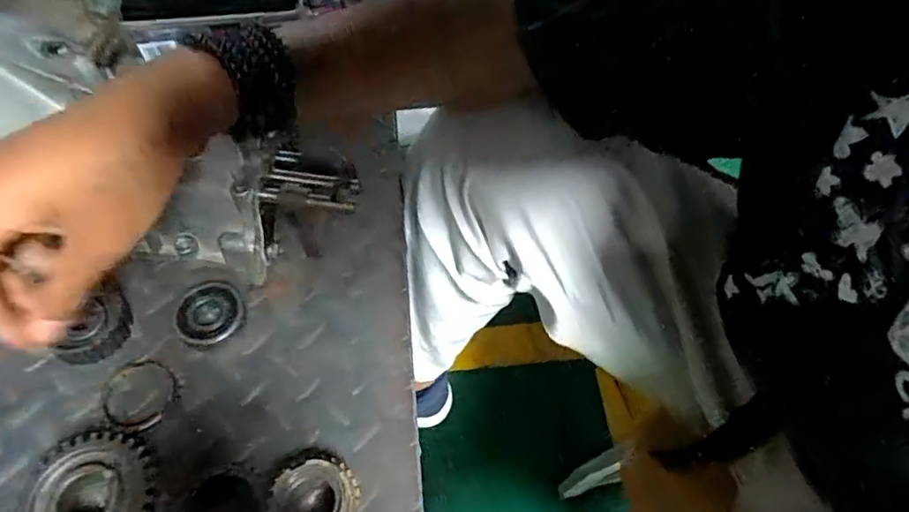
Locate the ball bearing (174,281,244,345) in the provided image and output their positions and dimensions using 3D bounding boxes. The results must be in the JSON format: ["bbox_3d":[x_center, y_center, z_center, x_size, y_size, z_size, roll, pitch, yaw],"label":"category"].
[{"bbox_3d":[-0.182,0.043,0.441,0.047,0.016,0.051,1,57,-2],"label":"ball bearing"}]

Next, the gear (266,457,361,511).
[{"bbox_3d":[-0.086,0.156,0.367,0.054,0.033,0.051,-13,59,-11],"label":"gear"}]

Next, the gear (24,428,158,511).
[{"bbox_3d":[-0.219,0.151,0.366,0.071,0.030,0.081,-17,60,-13],"label":"gear"}]

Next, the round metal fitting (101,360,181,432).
[{"bbox_3d":[-0.220,0.096,0.412,0.055,0.004,0.048,25,60,13],"label":"round metal fitting"}]

